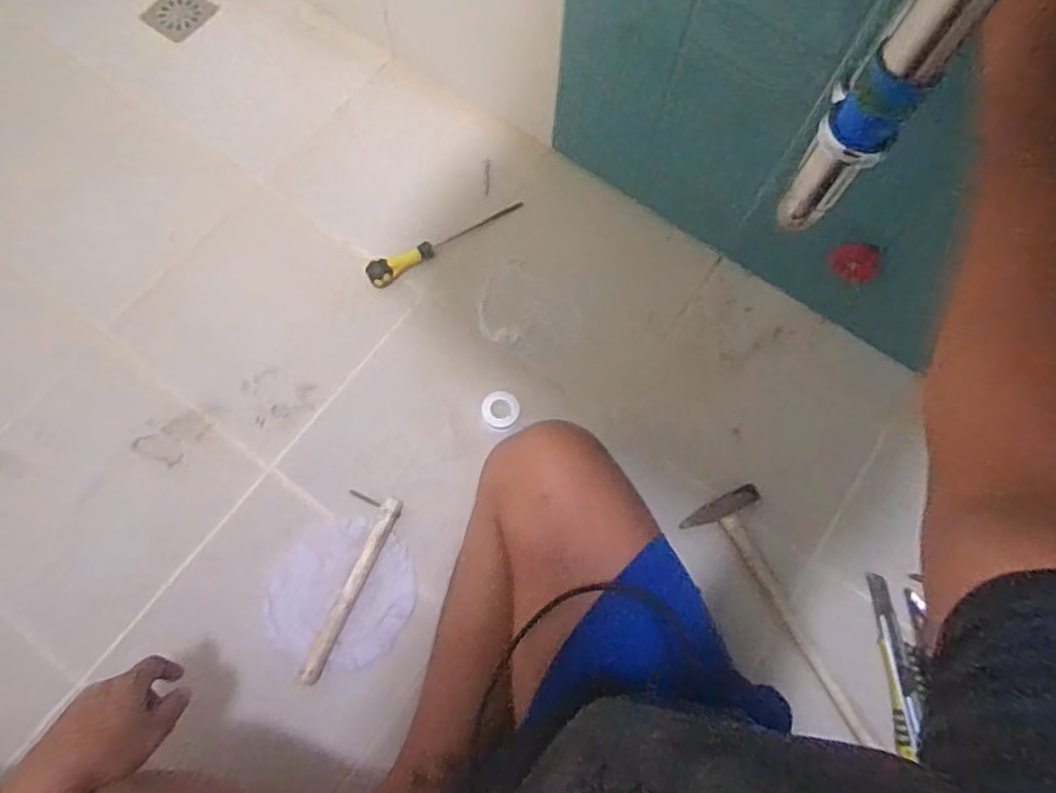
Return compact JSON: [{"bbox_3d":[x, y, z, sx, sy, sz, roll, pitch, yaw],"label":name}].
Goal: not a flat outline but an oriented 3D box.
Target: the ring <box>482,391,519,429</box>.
[{"bbox_3d":[-0.035,0.017,0.815,0.048,0.011,0.048,0,73,-1],"label":"ring"}]

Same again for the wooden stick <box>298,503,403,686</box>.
[{"bbox_3d":[-0.205,0.224,0.745,0.021,0.026,0.221,23,74,6],"label":"wooden stick"}]

